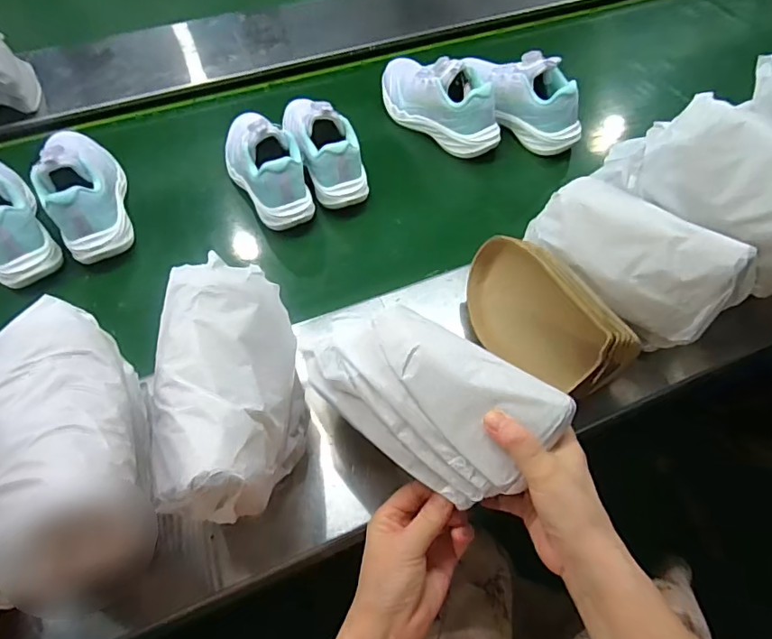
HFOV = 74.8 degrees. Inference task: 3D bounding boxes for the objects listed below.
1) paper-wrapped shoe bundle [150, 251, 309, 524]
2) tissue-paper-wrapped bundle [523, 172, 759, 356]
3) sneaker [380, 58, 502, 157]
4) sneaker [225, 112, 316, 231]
[{"bbox_3d":[-0.118,0.048,0.378,0.101,0.080,0.195,-10,55,-8],"label":"paper-wrapped shoe bundle"},{"bbox_3d":[0.247,-0.064,0.514,0.080,0.105,0.207,-34,61,-22],"label":"tissue-paper-wrapped bundle"},{"bbox_3d":[0.081,-0.356,0.795,0.082,0.106,0.234,-37,62,-24],"label":"sneaker"},{"bbox_3d":[-0.168,-0.225,0.703,0.092,0.103,0.205,-22,57,-16],"label":"sneaker"}]

